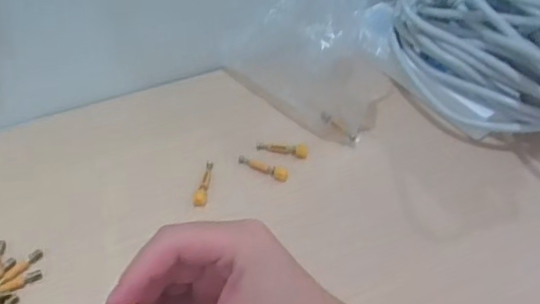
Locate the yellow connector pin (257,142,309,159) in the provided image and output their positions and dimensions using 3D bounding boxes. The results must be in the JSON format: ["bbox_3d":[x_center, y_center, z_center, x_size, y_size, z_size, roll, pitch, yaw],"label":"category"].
[{"bbox_3d":[0.011,-0.003,0.480,0.044,0.007,0.011,11,50,7],"label":"yellow connector pin"}]

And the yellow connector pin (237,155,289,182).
[{"bbox_3d":[-0.006,0.011,0.465,0.045,0.009,0.010,23,53,17],"label":"yellow connector pin"}]

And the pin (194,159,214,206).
[{"bbox_3d":[-0.053,0.023,0.454,0.010,0.008,0.047,5,50,3],"label":"pin"}]

